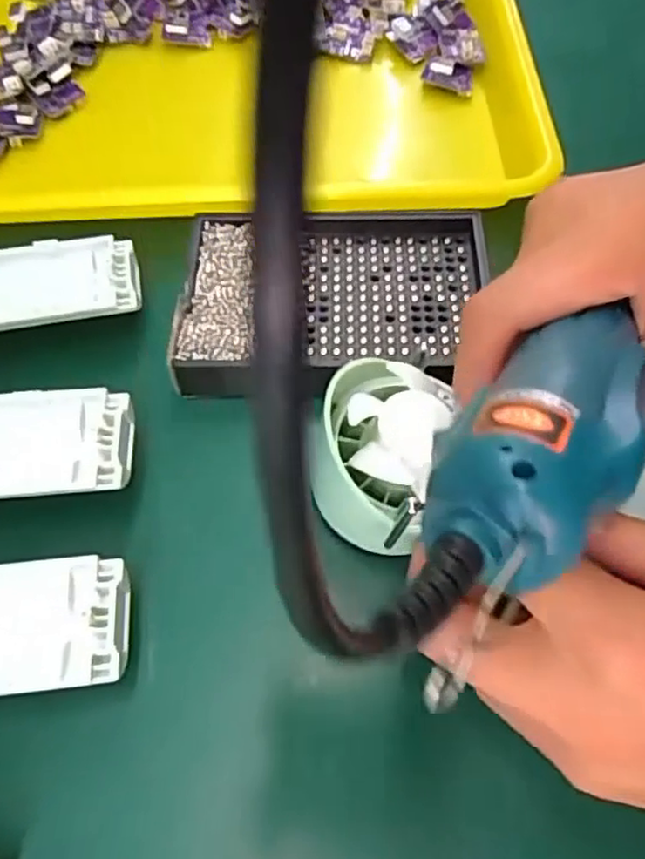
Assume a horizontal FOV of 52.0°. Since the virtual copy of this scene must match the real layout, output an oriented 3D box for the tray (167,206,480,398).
[{"bbox_3d":[0.006,-0.060,0.303,0.134,0.021,0.099,1,61,2],"label":"tray"}]

